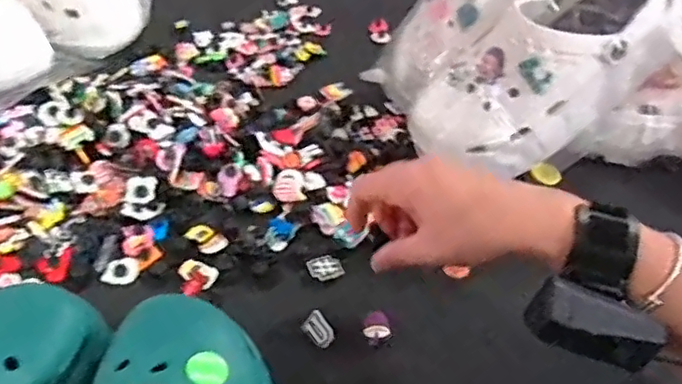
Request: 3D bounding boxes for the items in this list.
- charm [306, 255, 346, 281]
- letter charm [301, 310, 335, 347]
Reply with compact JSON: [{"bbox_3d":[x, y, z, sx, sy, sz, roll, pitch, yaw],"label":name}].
[{"bbox_3d":[-0.013,0.063,0.502,0.027,0.006,0.023,-12,48,-14],"label":"charm"},{"bbox_3d":[-0.017,0.106,0.457,0.020,0.004,0.028,-47,66,6],"label":"letter charm"}]

